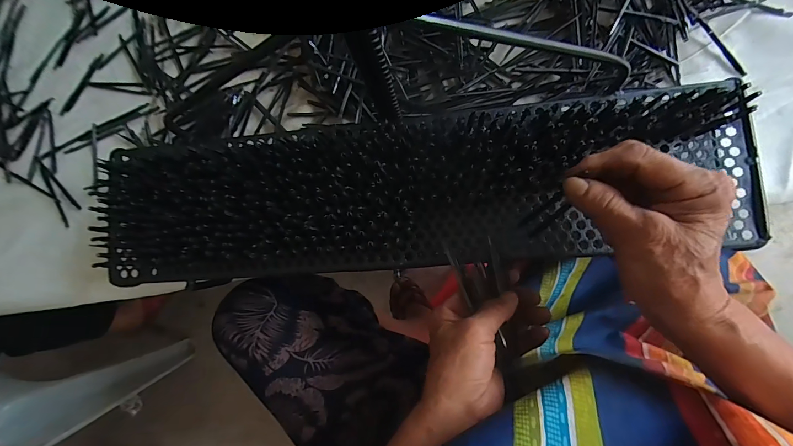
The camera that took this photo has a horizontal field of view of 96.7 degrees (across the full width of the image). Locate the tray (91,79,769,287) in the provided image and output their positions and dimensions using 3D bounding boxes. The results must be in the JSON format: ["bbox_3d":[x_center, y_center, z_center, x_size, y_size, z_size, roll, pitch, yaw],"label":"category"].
[{"bbox_3d":[0.001,-0.025,0.327,0.603,0.064,0.142,-7,92,2],"label":"tray"}]

